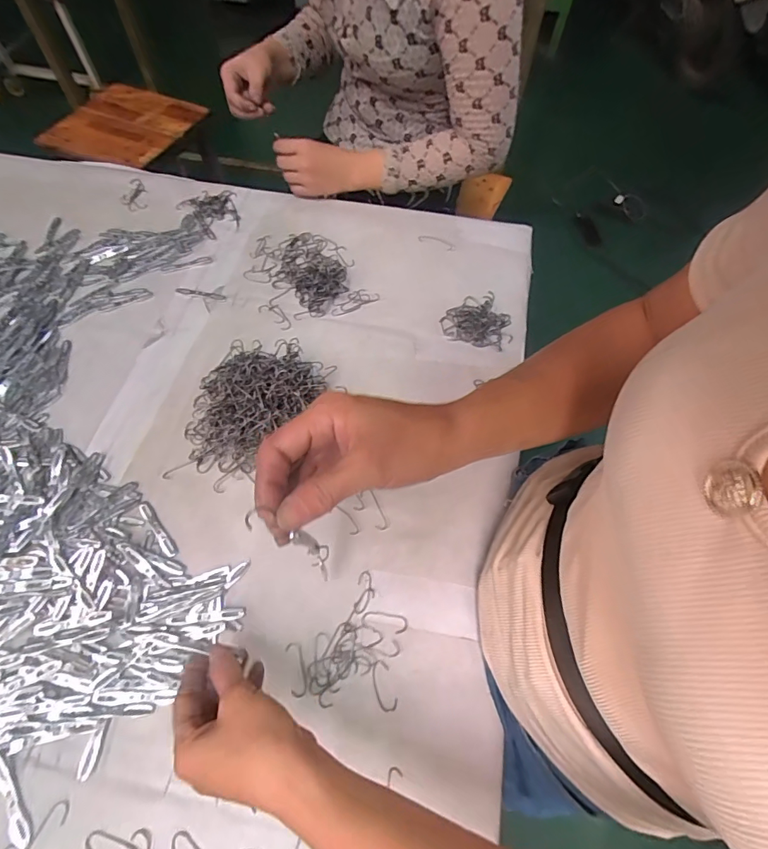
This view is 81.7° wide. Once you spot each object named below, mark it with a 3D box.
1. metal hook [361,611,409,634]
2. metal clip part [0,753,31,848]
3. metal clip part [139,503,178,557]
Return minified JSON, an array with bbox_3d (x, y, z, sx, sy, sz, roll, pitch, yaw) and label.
[{"bbox_3d":[0.001,0.182,0.411,0.042,0.004,0.016,11,62,3],"label":"metal hook"},{"bbox_3d":[-0.290,0.289,0.342,0.012,0.004,0.069,-32,68,-18],"label":"metal clip part"},{"bbox_3d":[-0.228,0.104,0.445,0.011,0.004,0.067,-36,69,-19],"label":"metal clip part"}]

